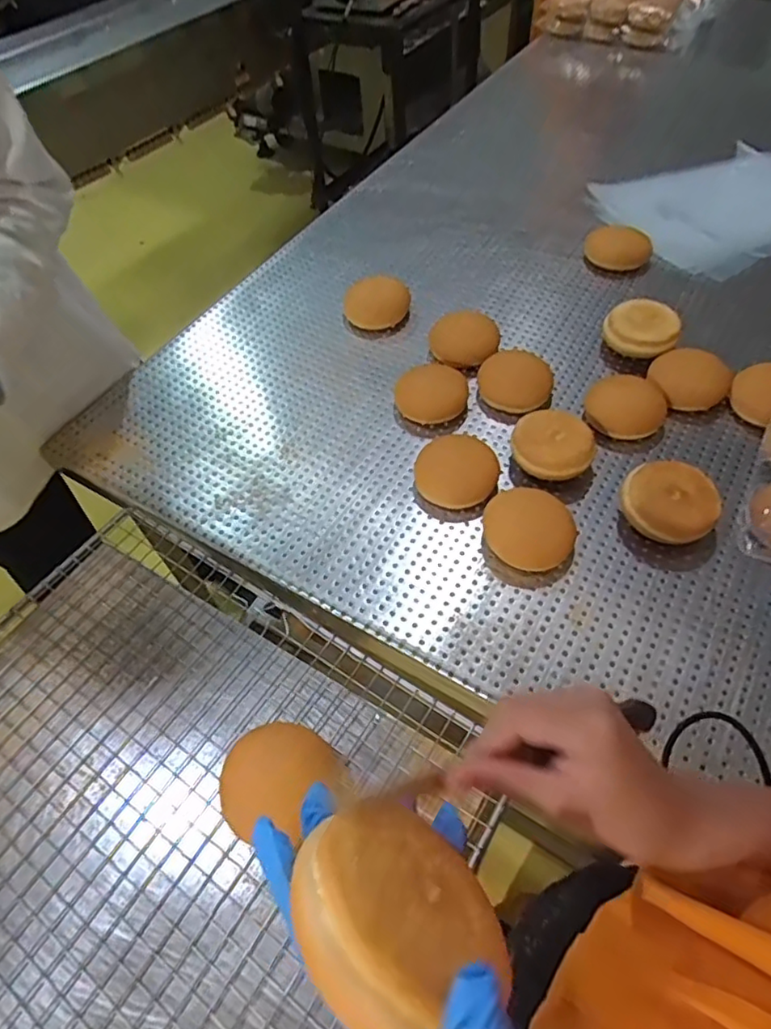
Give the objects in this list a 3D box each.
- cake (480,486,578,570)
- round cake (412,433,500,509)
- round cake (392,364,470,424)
[{"bbox_3d":[0.159,0.016,0.668,0.099,0.031,0.090,-2,53,3],"label":"cake"},{"bbox_3d":[0.085,-0.050,0.723,0.097,0.037,0.092,-2,53,3],"label":"round cake"},{"bbox_3d":[0.064,-0.162,0.813,0.098,0.034,0.080,-13,53,-6],"label":"round cake"}]

